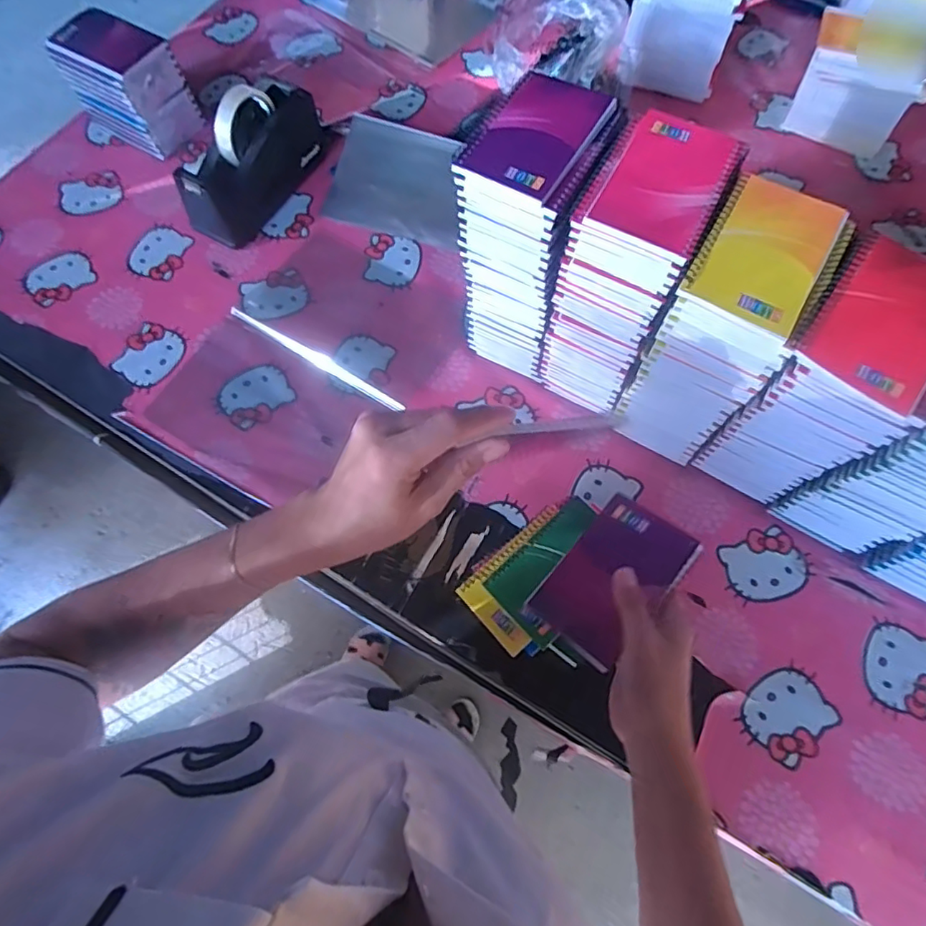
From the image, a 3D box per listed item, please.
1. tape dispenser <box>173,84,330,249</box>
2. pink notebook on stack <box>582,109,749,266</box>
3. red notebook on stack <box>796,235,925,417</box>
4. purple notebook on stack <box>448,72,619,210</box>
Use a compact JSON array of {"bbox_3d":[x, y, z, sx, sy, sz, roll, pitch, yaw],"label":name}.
[{"bbox_3d":[-0.261,-0.383,0.705,0.081,0.117,0.205,32,72,12],"label":"tape dispenser"},{"bbox_3d":[0.154,-0.212,0.429,0.081,0.008,0.125,27,71,10],"label":"pink notebook on stack"},{"bbox_3d":[0.295,-0.102,0.391,0.082,0.009,0.126,35,72,13],"label":"red notebook on stack"},{"bbox_3d":[0.060,-0.268,0.457,0.085,0.017,0.129,27,71,10],"label":"purple notebook on stack"}]

